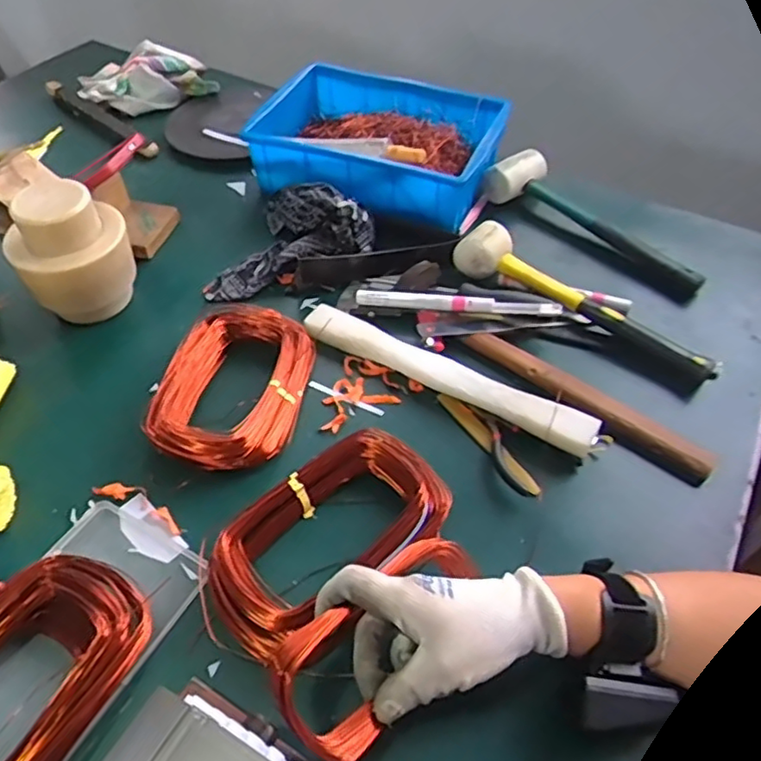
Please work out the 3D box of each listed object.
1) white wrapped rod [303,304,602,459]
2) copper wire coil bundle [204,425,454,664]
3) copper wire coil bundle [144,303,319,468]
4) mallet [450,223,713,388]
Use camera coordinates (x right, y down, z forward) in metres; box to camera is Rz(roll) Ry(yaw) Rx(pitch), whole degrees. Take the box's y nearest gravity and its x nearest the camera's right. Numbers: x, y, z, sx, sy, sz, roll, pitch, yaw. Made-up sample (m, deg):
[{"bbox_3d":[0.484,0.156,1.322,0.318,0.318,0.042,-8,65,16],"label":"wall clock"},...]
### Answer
[{"bbox_3d":[0.058,-0.004,0.596,0.290,0.034,0.030,25,54,19],"label":"white wrapped rod"},{"bbox_3d":[-0.041,0.116,0.491,0.192,0.044,0.105,-34,57,-26],"label":"copper wire coil bundle"},{"bbox_3d":[-0.135,0.002,0.583,0.122,0.048,0.173,7,50,6],"label":"copper wire coil bundle"},{"bbox_3d":[0.207,-0.082,0.657,0.287,0.051,0.061,34,57,26],"label":"mallet"}]

